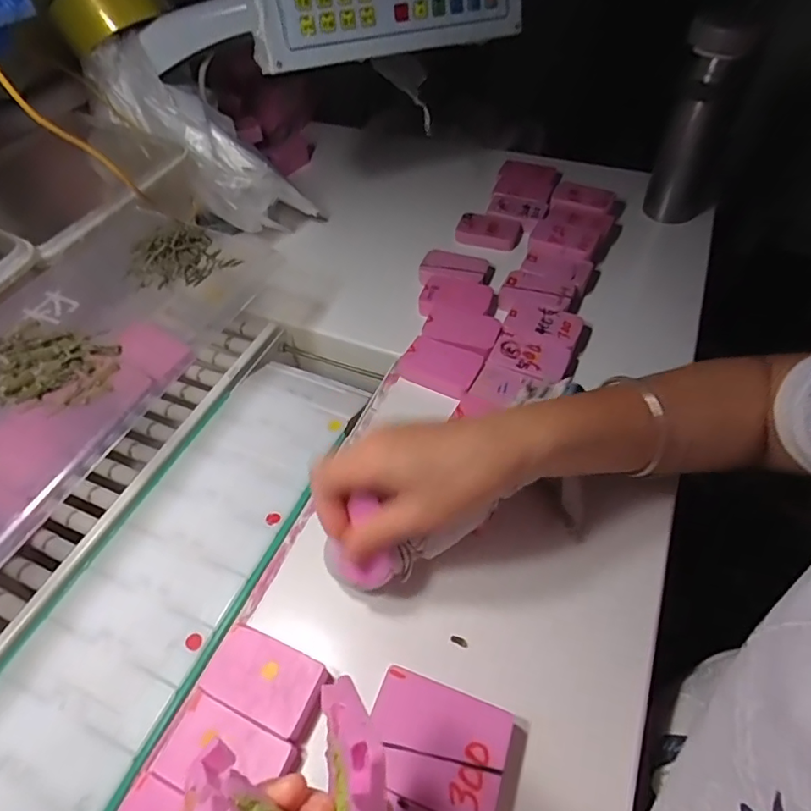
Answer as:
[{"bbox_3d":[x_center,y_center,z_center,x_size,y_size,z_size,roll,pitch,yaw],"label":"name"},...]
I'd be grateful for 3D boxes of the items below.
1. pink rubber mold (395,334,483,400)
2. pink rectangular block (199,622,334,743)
[{"bbox_3d":[0.032,-0.035,0.491,0.072,0.024,0.047,21,55,18],"label":"pink rubber mold"},{"bbox_3d":[-0.085,0.171,0.327,0.071,0.016,0.043,18,54,16],"label":"pink rectangular block"}]

